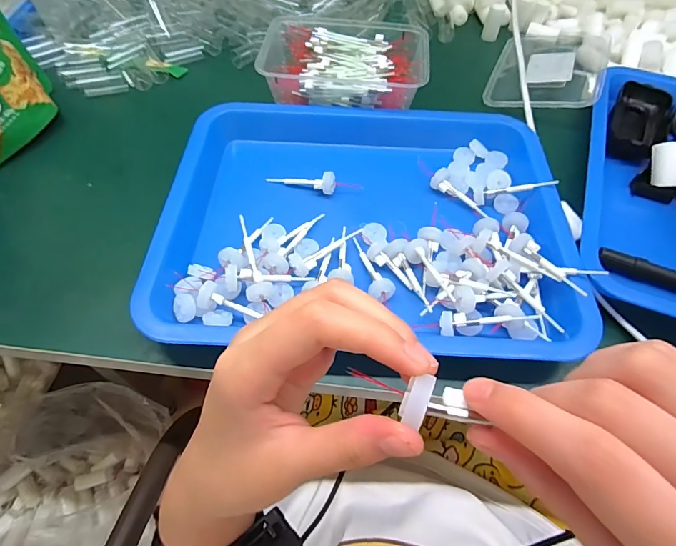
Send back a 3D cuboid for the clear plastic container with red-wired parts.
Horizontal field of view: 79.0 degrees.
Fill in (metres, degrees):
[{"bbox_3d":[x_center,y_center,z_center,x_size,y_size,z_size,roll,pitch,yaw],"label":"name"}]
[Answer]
[{"bbox_3d":[0.008,-0.221,0.450,0.170,0.059,0.122,5,57,2],"label":"clear plastic container with red-wired parts"}]

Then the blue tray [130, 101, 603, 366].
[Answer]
[{"bbox_3d":[0.024,-0.057,0.362,0.330,0.037,0.277,2,57,0],"label":"blue tray"}]

